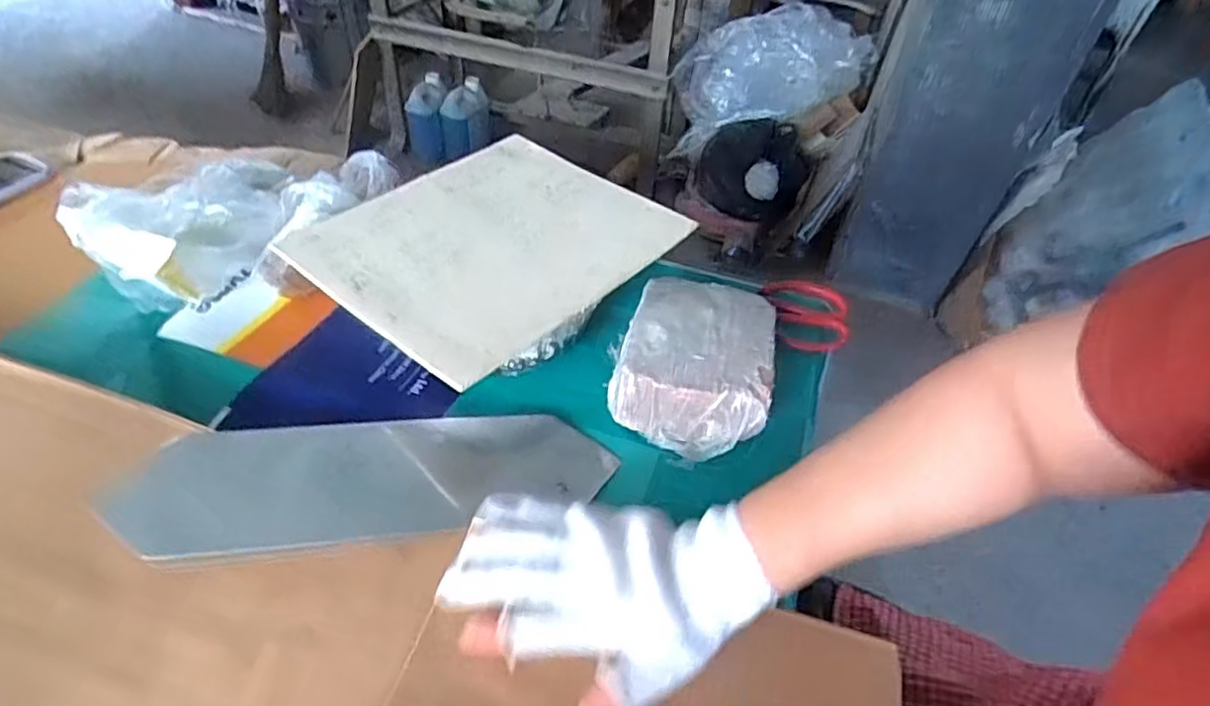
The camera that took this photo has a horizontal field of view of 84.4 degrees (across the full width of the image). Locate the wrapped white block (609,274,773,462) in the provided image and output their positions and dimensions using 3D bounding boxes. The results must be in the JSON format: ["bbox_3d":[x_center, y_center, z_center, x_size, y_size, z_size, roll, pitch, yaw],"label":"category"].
[{"bbox_3d":[0.079,0.004,0.549,0.120,0.058,0.155,15,44,10],"label":"wrapped white block"}]

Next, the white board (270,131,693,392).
[{"bbox_3d":[-0.094,-0.101,0.575,0.233,0.016,0.274,32,49,28],"label":"white board"}]

